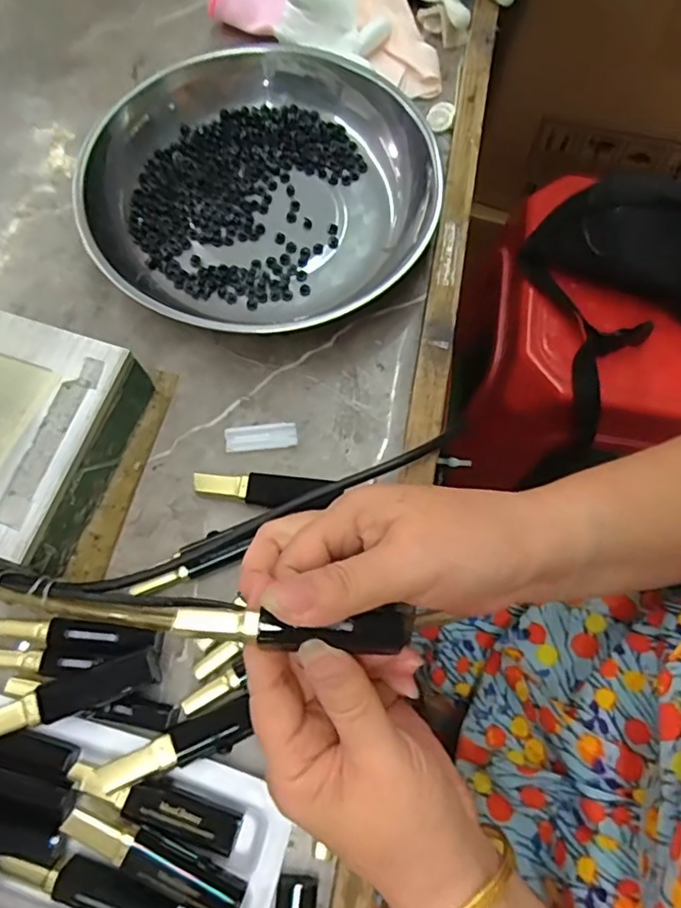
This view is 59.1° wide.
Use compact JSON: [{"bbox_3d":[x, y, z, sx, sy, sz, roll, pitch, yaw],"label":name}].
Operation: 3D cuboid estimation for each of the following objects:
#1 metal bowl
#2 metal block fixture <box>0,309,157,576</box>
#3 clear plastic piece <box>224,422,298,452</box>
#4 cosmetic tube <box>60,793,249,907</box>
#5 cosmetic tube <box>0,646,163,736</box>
[{"bbox_3d":[-0.048,-0.171,0.384,0.205,0.056,0.223,29,71,9],"label":"metal bowl"},{"bbox_3d":[-0.187,-0.011,0.327,0.121,0.052,0.120,19,70,6],"label":"metal block fixture"},{"bbox_3d":[-0.047,-0.010,0.354,0.042,0.004,0.017,-7,69,-4],"label":"clear plastic piece"},{"bbox_3d":[-0.082,0.176,0.262,0.083,0.014,0.017,25,70,8],"label":"cosmetic tube"},{"bbox_3d":[-0.129,0.115,0.284,0.083,0.018,0.019,-20,71,-9],"label":"cosmetic tube"}]

